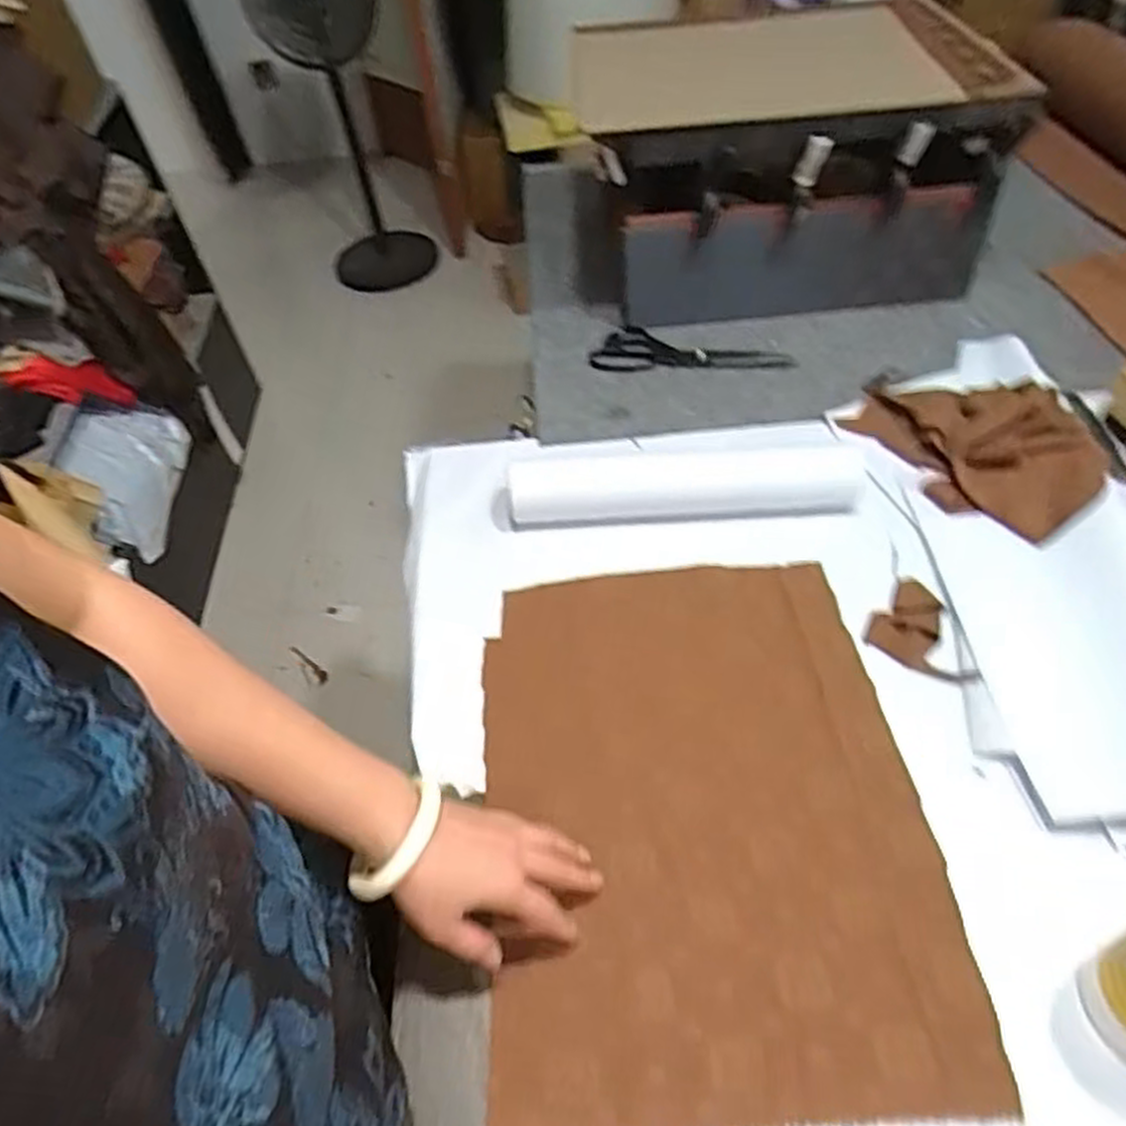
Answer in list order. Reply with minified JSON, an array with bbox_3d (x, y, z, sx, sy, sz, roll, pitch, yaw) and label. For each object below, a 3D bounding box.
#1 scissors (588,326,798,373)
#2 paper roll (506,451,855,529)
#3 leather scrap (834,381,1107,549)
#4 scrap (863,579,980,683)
[{"bbox_3d":[0.164,-0.267,1.000,0.243,0.014,0.075,5,51,13],"label":"scissors"},{"bbox_3d":[0.125,-0.086,0.844,0.372,0.051,0.067,-2,51,5],"label":"paper roll"},{"bbox_3d":[0.446,-0.136,0.844,0.171,0.053,0.253,-29,53,-17],"label":"leather scrap"},{"bbox_3d":[0.343,0.068,0.733,0.100,0.009,0.084,36,62,30],"label":"scrap"}]

